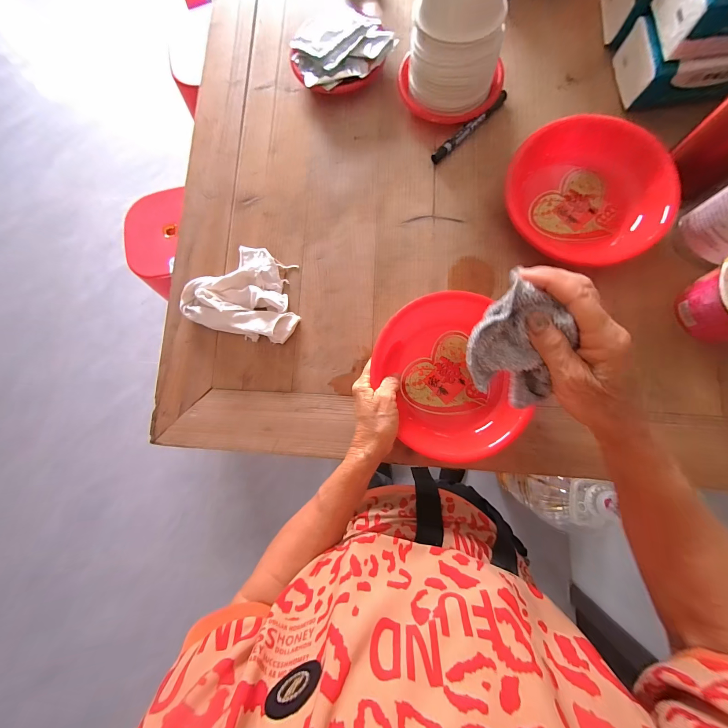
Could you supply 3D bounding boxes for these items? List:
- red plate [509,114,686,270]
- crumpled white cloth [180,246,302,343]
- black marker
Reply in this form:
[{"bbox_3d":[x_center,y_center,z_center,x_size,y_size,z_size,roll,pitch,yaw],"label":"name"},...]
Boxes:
[{"bbox_3d":[0.279,-0.212,0.381,0.166,0.058,0.181,-1,82,6],"label":"red plate"},{"bbox_3d":[-0.164,-0.103,0.424,0.162,0.035,0.127,16,84,8],"label":"crumpled white cloth"},{"bbox_3d":[0.151,-0.332,0.432,0.138,0.017,0.013,-43,80,-1],"label":"black marker"}]

